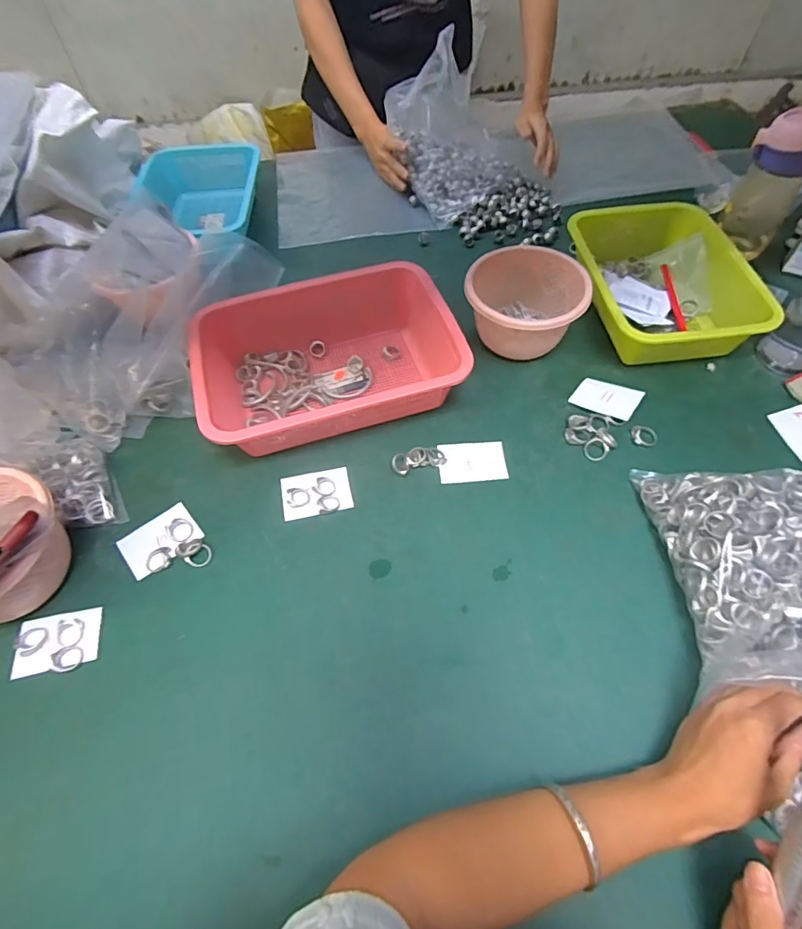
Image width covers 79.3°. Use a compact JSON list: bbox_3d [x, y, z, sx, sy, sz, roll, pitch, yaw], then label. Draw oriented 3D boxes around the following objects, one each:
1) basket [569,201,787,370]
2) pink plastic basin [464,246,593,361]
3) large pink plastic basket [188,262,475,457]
[{"bbox_3d":[0.335,-0.244,0.646,0.192,0.078,0.257,-6,57,0],"label":"basket"},{"bbox_3d":[0.158,-0.201,0.627,0.142,0.091,0.142,-1,57,2],"label":"pink plastic basin"},{"bbox_3d":[-0.090,-0.139,0.601,0.301,0.080,0.227,-15,58,-6],"label":"large pink plastic basket"}]

